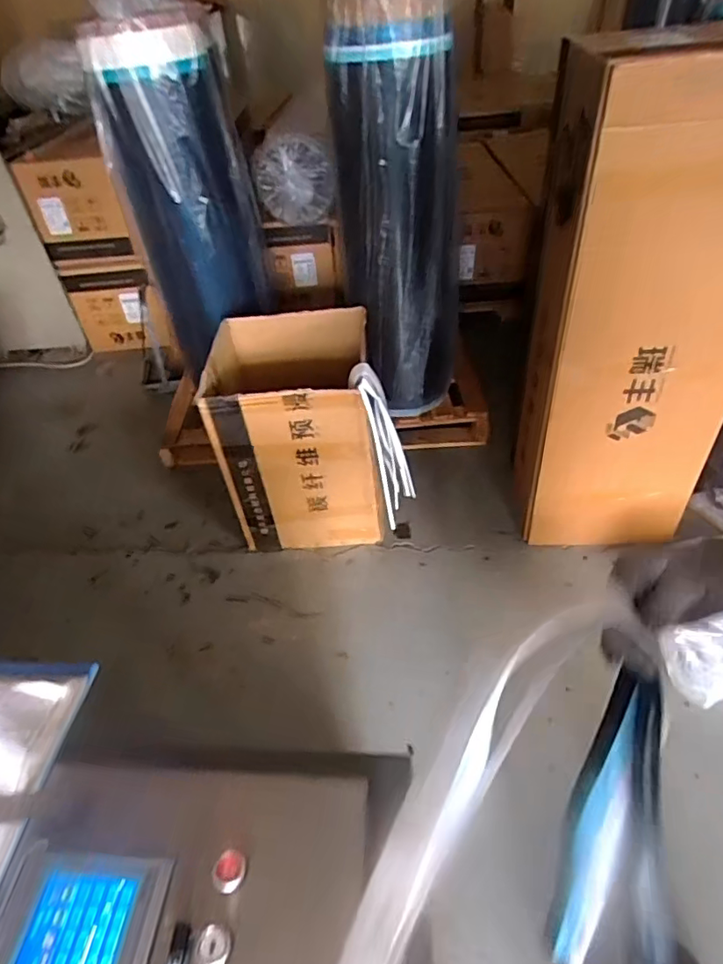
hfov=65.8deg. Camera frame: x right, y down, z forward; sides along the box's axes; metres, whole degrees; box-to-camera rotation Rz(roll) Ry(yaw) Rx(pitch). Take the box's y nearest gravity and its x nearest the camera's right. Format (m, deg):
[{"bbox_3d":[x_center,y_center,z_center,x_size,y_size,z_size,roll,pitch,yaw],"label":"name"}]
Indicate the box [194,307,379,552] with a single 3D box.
[{"bbox_3d":[-0.179,-0.168,1.733,0.450,0.546,0.506,-7,42,-1],"label":"box"}]

